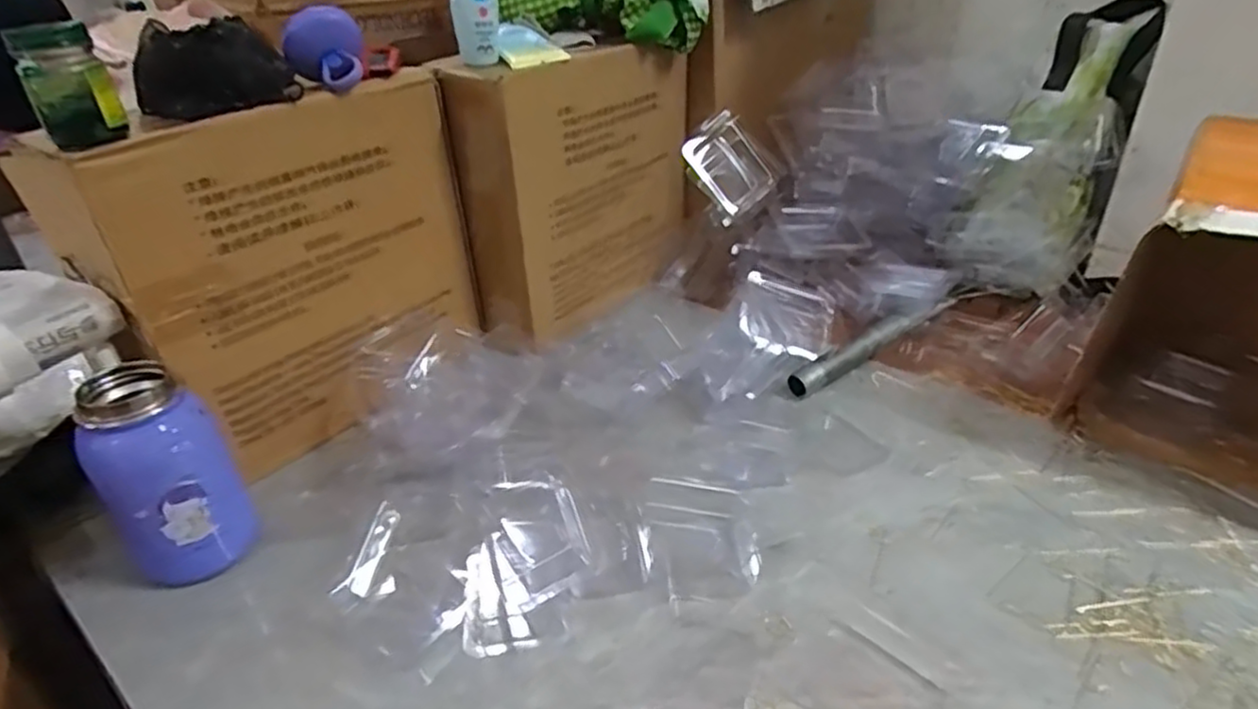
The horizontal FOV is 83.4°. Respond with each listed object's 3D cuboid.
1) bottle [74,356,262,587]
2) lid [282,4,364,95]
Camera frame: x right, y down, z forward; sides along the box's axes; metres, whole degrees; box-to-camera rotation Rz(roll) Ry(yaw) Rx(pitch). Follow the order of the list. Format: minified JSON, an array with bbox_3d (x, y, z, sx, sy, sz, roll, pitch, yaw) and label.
[{"bbox_3d":[-0.306,0.082,0.471,0.074,0.141,0.065,-25,38,-32],"label":"bottle"},{"bbox_3d":[-0.235,-0.236,0.544,0.055,0.057,0.038,-12,33,-16],"label":"lid"}]

